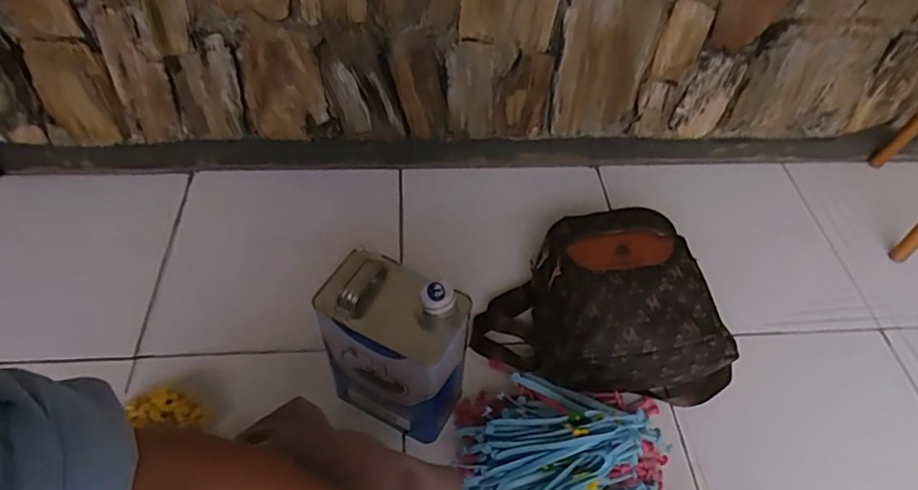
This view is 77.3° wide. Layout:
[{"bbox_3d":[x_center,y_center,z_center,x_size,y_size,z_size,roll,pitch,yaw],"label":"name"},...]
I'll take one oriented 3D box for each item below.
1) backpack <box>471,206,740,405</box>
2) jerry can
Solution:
[{"bbox_3d":[0.214,0.074,0.877,0.367,0.166,0.297,-1,51,-5],"label":"backpack"},{"bbox_3d":[-0.081,0.126,0.740,0.170,0.239,0.110,26,54,16],"label":"jerry can"}]

